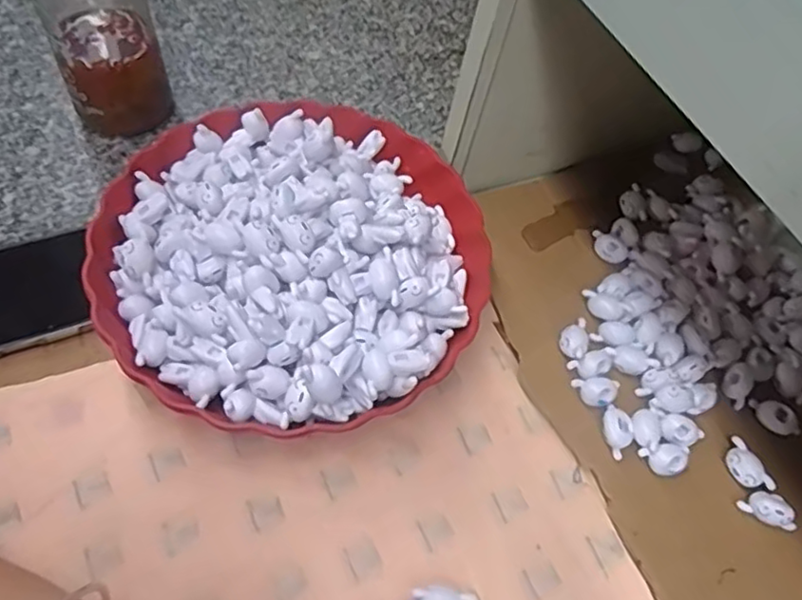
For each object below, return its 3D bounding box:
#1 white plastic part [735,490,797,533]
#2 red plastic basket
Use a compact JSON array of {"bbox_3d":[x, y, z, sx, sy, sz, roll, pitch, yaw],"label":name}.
[{"bbox_3d":[0.220,0.124,0.379,0.033,0.010,0.017,28,59,12],"label":"white plastic part"},{"bbox_3d":[-0.065,-0.029,0.412,0.240,0.072,0.239,-1,58,-7],"label":"red plastic basket"}]

